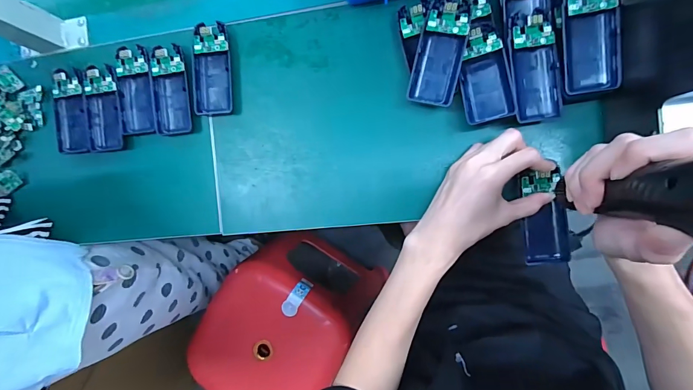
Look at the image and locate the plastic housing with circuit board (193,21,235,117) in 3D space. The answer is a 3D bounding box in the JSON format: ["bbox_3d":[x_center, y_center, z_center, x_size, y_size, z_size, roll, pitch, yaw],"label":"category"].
[{"bbox_3d":[-0.156,-0.145,0.407,0.043,0.020,0.102,-1,90,9],"label":"plastic housing with circuit board"}]

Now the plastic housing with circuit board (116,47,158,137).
[{"bbox_3d":[-0.254,-0.124,0.418,0.045,0.014,0.101,-6,89,9],"label":"plastic housing with circuit board"}]

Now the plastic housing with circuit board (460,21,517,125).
[{"bbox_3d":[0.135,-0.122,0.351,0.043,0.026,0.099,-9,89,9],"label":"plastic housing with circuit board"}]

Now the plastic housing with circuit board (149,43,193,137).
[{"bbox_3d":[-0.208,-0.124,0.412,0.046,0.014,0.101,-6,89,9],"label":"plastic housing with circuit board"}]

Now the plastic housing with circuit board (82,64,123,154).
[{"bbox_3d":[-0.296,-0.106,0.427,0.046,0.013,0.100,-7,89,9],"label":"plastic housing with circuit board"}]

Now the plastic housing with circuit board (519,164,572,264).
[{"bbox_3d":[0.200,0.023,0.355,0.044,0.016,0.095,-10,100,9],"label":"plastic housing with circuit board"}]

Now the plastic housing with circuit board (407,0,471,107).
[{"bbox_3d":[0.097,-0.149,0.355,0.045,0.022,0.113,15,92,9],"label":"plastic housing with circuit board"}]

